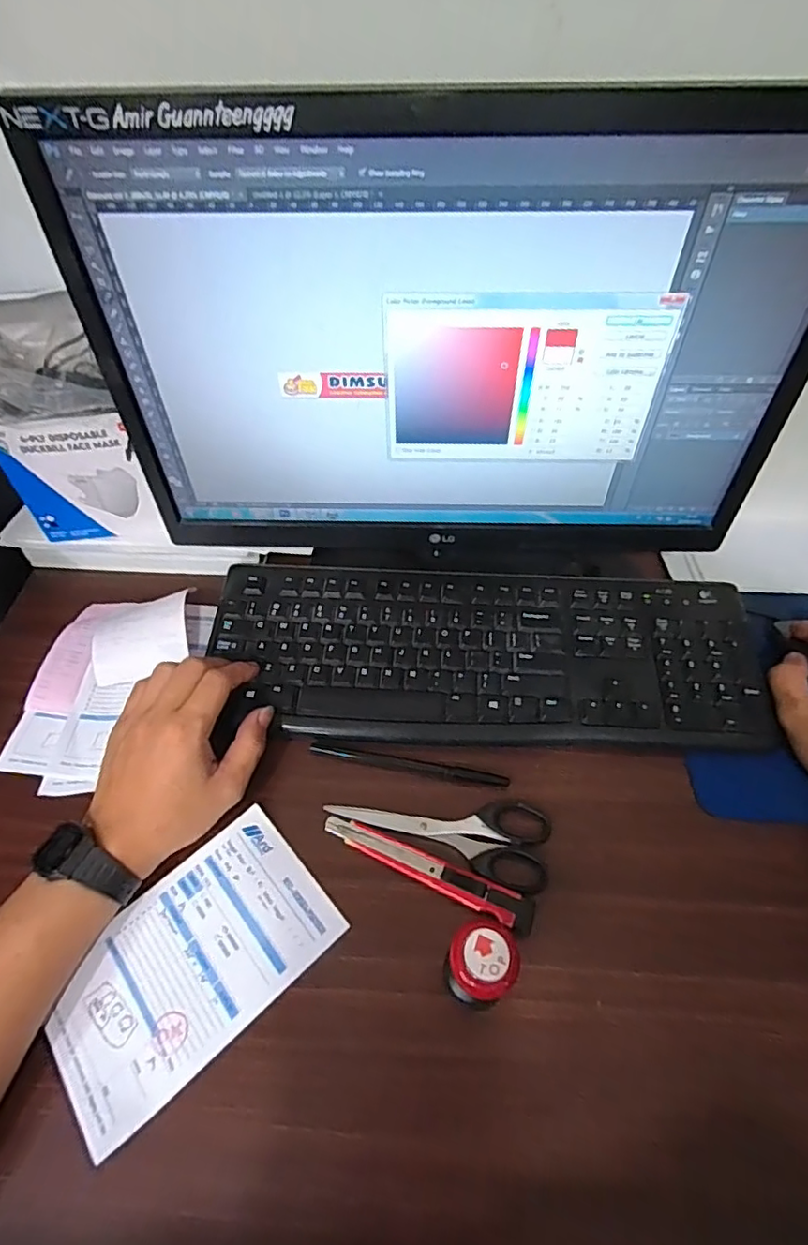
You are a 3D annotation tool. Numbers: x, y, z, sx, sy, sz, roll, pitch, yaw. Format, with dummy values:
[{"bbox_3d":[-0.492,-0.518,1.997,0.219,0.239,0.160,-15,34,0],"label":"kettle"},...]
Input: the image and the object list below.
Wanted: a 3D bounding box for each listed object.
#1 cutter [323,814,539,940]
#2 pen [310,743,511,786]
[{"bbox_3d":[0.014,0.160,0.373,0.144,0.010,0.021,22,56,16],"label":"cutter"},{"bbox_3d":[0.004,0.105,0.422,0.145,0.009,0.009,8,53,6],"label":"pen"}]

